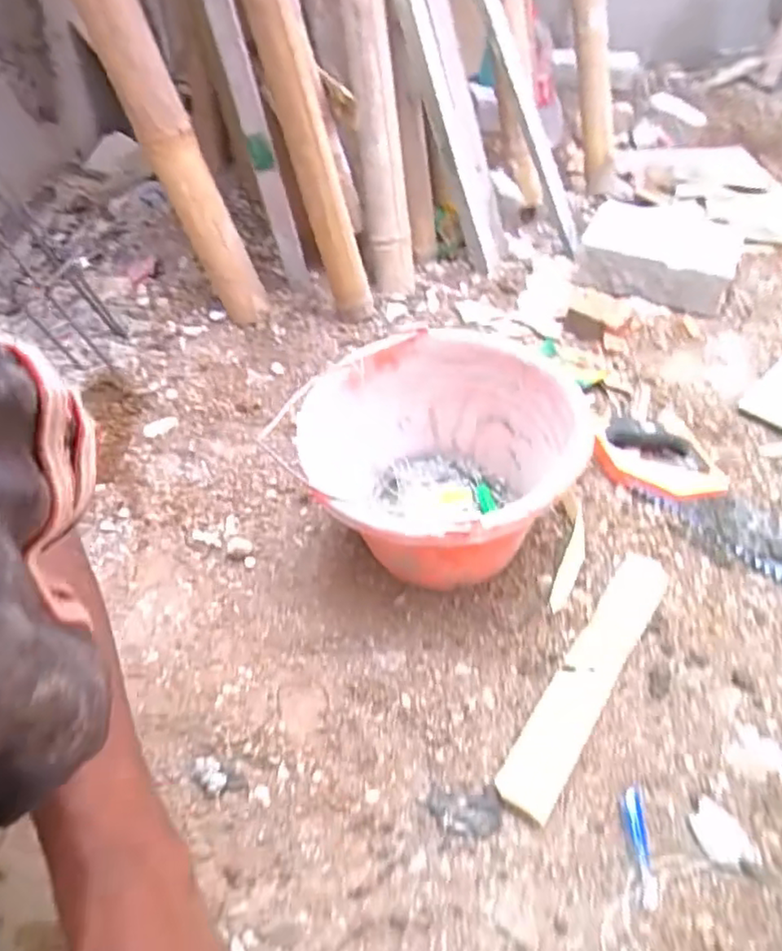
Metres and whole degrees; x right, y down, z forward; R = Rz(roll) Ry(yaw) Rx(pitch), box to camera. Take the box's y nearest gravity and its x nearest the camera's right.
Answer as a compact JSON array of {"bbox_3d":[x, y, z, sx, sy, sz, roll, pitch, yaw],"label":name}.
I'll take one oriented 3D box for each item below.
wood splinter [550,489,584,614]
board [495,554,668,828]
[{"bbox_3d":[0.176,0.069,0.616,0.026,0.013,0.145,9,47,12],"label":"wood splinter"},{"bbox_3d":[0.166,0.162,0.523,0.042,0.018,0.256,26,53,25],"label":"board"}]

